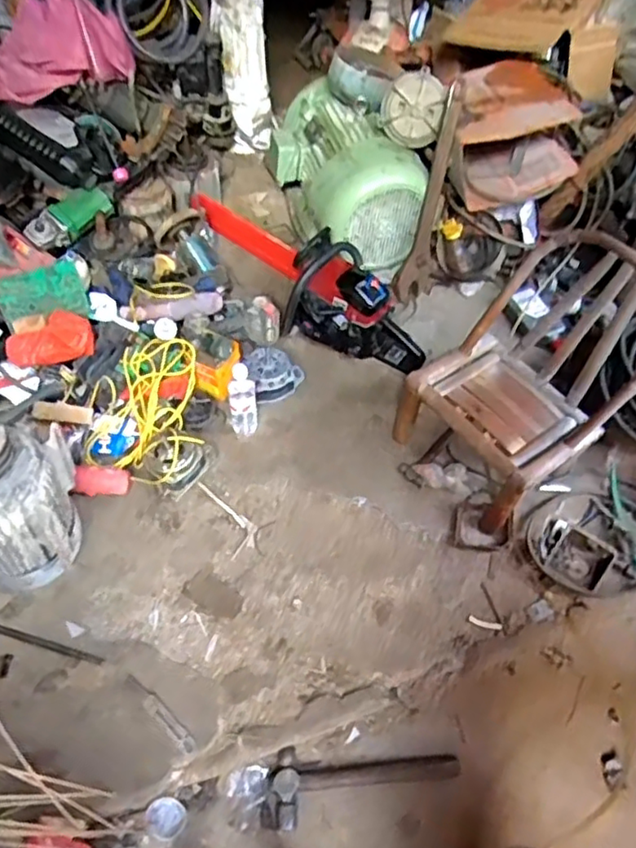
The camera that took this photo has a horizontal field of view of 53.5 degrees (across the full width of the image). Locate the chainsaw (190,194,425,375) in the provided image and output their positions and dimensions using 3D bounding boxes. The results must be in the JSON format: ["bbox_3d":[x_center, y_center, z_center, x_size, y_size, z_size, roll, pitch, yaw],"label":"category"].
[{"bbox_3d":[-0.009,-0.347,1.520,0.624,0.235,0.169,39,60,9],"label":"chainsaw"}]

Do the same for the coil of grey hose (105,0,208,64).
[{"bbox_3d":[-0.342,-0.894,1.353,0.203,0.218,0.054,-26,59,-19],"label":"coil of grey hose"}]

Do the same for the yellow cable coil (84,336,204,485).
[{"bbox_3d":[-0.373,-0.028,1.390,0.222,0.167,0.278,-4,54,-5],"label":"yellow cable coil"}]

